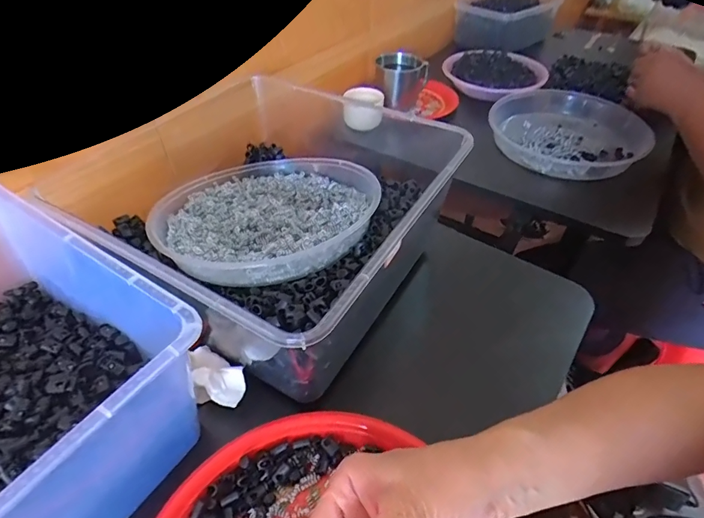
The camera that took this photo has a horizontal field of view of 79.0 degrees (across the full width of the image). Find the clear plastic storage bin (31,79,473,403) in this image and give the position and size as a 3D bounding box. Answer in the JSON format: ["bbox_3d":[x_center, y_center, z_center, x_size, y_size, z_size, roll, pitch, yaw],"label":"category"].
[{"bbox_3d":[-0.074,-0.043,0.426,0.288,0.122,0.290,23,49,21],"label":"clear plastic storage bin"}]

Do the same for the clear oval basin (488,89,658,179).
[{"bbox_3d":[0.340,-0.207,0.677,0.223,0.065,0.242,25,49,22],"label":"clear oval basin"}]

